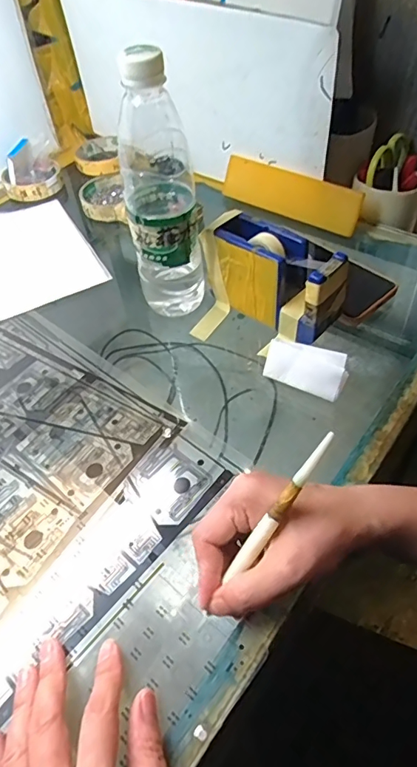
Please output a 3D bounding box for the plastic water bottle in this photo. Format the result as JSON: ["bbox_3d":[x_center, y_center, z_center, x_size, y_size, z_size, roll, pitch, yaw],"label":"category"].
[{"bbox_3d":[-0.040,-0.161,0.425,0.062,0.227,0.068,-10,50,-3],"label":"plastic water bottle"}]

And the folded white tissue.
[{"bbox_3d":[0.084,-0.015,0.408,0.067,0.027,0.030,21,55,21],"label":"folded white tissue"}]

